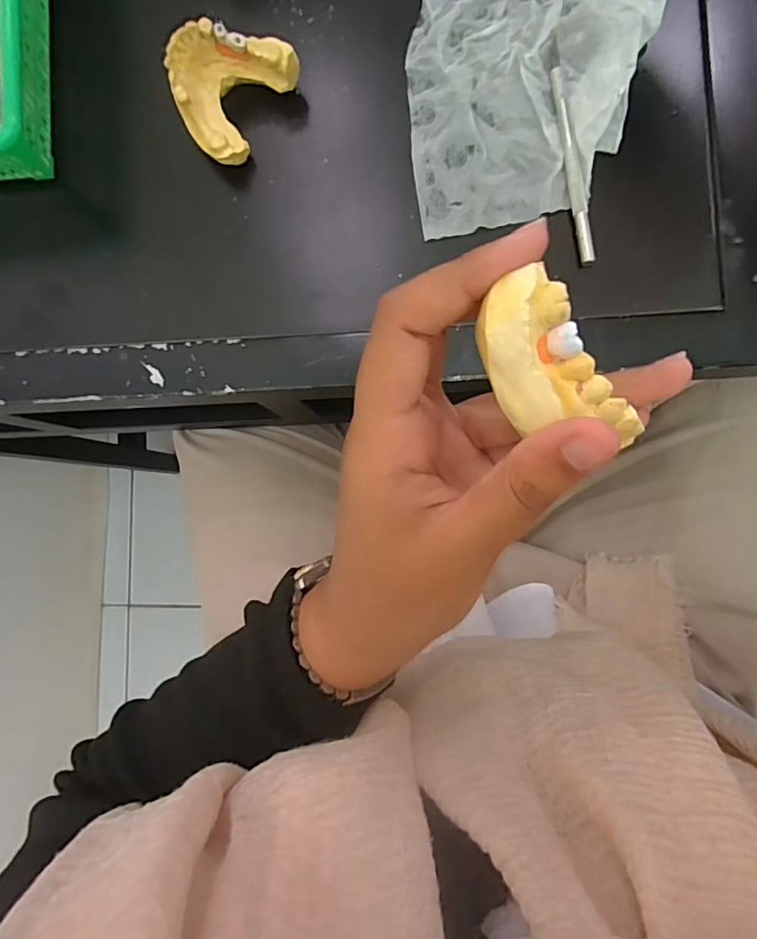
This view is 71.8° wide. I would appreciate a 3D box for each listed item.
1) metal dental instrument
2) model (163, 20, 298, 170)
[{"bbox_3d":[0.110,-0.185,0.300,0.009,0.006,0.134,-9,86,3],"label":"metal dental instrument"},{"bbox_3d":[-0.086,-0.220,0.302,0.051,0.042,0.069,38,90,5],"label":"model"}]

